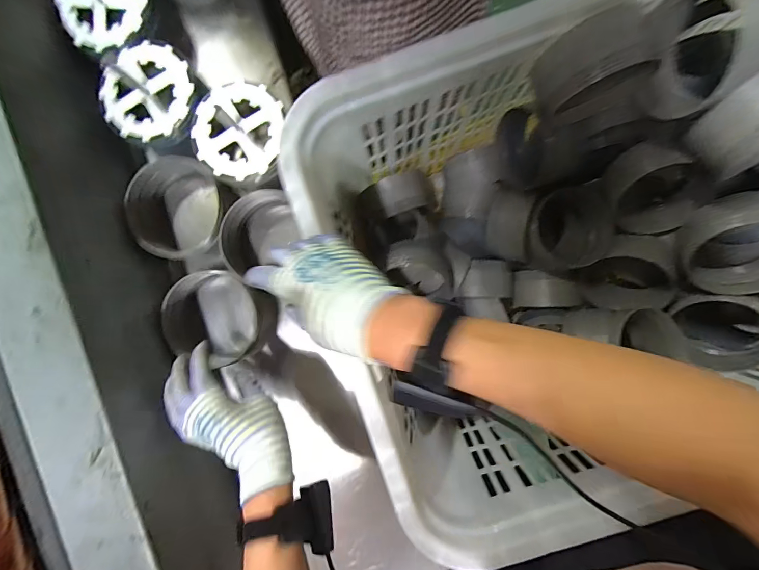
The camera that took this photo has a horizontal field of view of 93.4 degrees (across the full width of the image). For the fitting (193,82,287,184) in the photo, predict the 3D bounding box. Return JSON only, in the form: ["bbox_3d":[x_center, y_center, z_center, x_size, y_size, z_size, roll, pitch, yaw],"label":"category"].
[{"bbox_3d":[-0.187,-0.204,0.469,0.112,0.008,0.121,10,94,0],"label":"fitting"}]

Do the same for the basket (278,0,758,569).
[{"bbox_3d":[0.337,-0.075,0.536,0.801,0.337,0.568,-19,94,2],"label":"basket"}]

